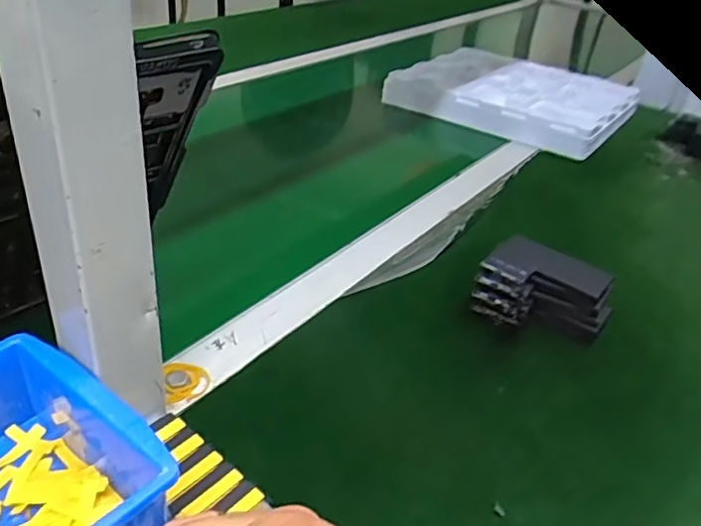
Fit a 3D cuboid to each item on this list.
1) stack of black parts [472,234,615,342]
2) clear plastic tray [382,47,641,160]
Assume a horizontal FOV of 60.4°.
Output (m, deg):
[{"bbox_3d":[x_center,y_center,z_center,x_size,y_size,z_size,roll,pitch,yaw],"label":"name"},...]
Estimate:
[{"bbox_3d":[0.149,0.022,0.464,0.097,0.051,0.058,24,37,23],"label":"stack of black parts"},{"bbox_3d":[0.247,-0.255,0.901,0.308,0.042,0.292,26,38,26],"label":"clear plastic tray"}]

